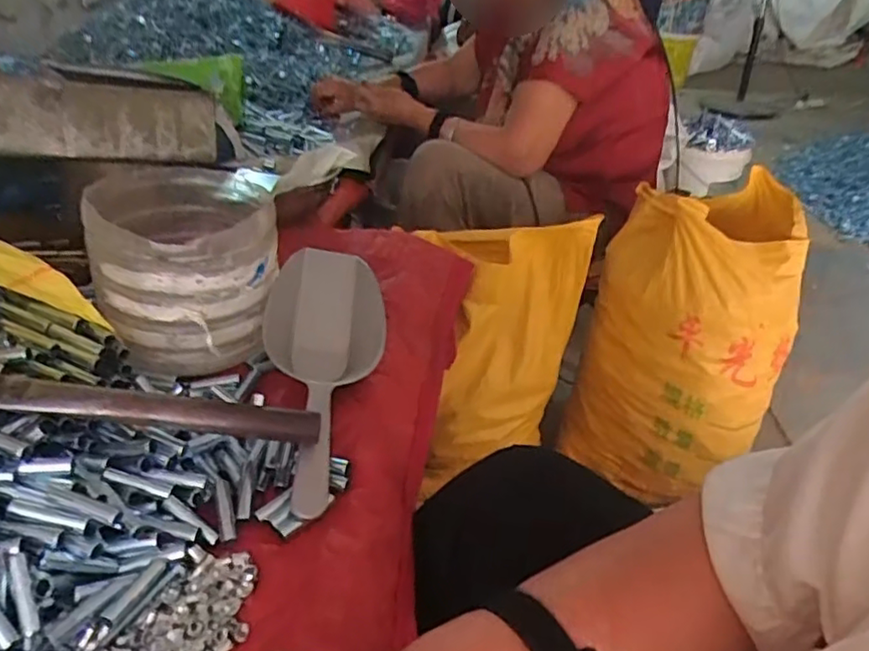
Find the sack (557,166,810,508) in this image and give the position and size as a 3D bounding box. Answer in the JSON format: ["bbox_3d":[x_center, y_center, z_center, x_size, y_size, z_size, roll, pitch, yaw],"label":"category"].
[{"bbox_3d":[0.397,0.018,1.006,0.276,0.428,0.290,16,37,20],"label":"sack"}]

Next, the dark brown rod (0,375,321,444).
[{"bbox_3d":[-0.196,0.063,0.463,0.220,0.019,0.025,10,33,-17],"label":"dark brown rod"}]

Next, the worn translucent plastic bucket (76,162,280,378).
[{"bbox_3d":[-0.222,-0.056,0.583,0.145,0.132,0.152,1,34,-1],"label":"worn translucent plastic bucket"}]

